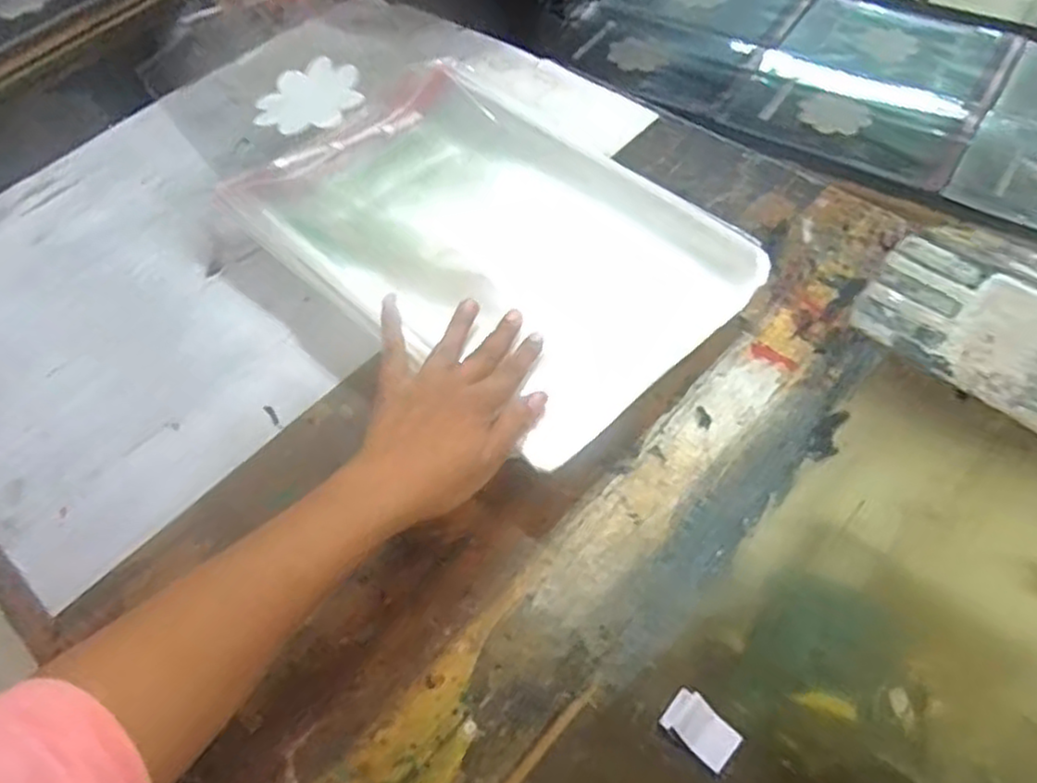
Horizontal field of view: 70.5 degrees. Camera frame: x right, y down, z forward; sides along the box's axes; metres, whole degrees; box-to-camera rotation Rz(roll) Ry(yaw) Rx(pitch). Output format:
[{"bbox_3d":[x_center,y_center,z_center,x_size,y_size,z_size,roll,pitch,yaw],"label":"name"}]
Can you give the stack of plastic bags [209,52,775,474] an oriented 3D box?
[{"bbox_3d":[-0.029,-0.131,0.638,0.406,0.051,0.254,38,66,24],"label":"stack of plastic bags"}]

